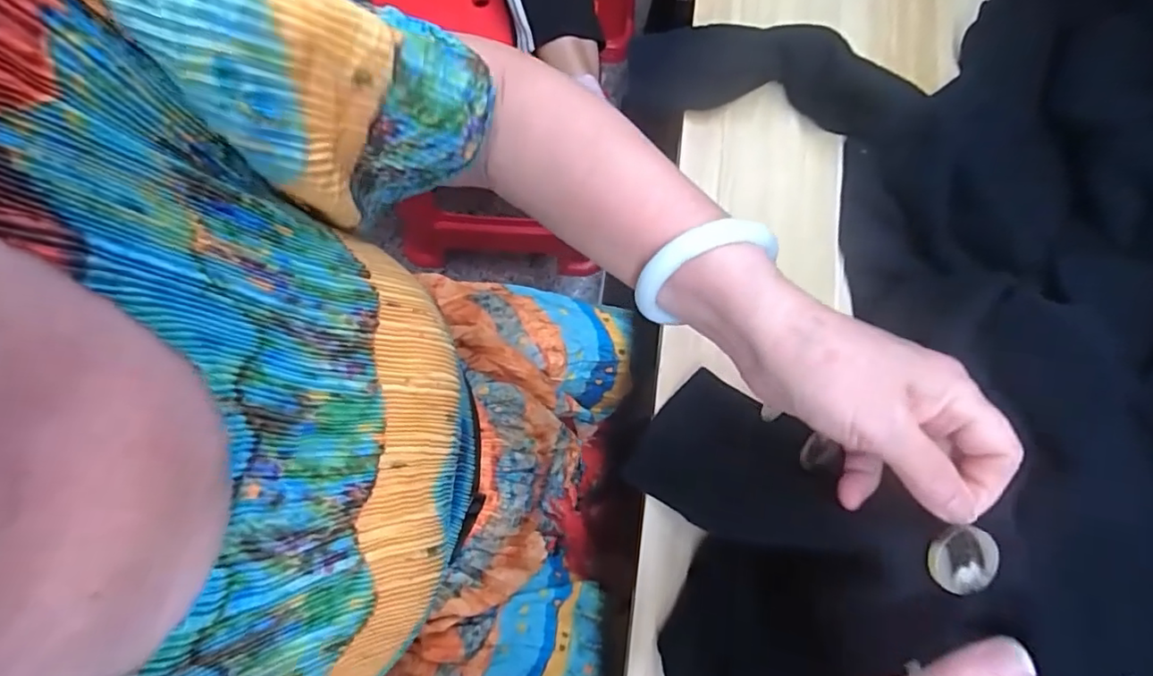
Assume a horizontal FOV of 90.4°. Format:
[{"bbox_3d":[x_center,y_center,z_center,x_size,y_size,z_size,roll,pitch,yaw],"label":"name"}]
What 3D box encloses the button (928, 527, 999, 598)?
[{"bbox_3d":[0.150,0.087,0.223,0.025,0.004,0.026,-8,94,-1],"label":"button"}]

